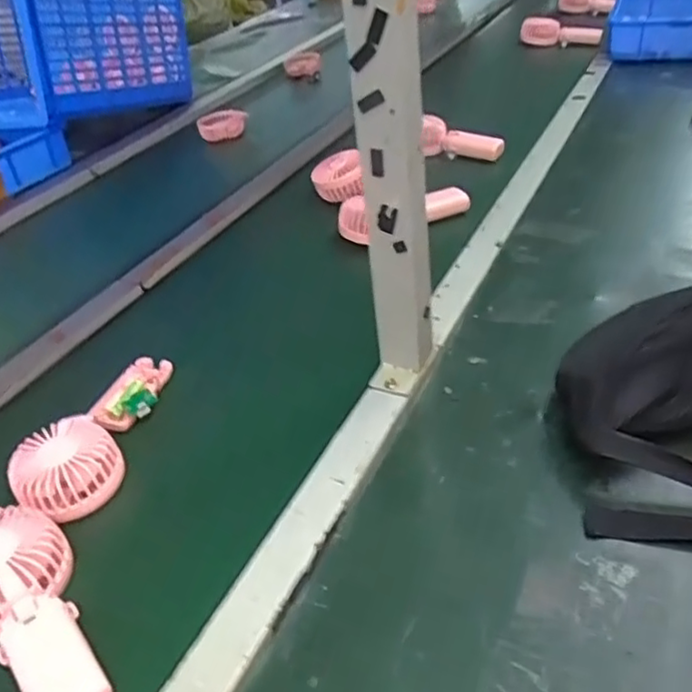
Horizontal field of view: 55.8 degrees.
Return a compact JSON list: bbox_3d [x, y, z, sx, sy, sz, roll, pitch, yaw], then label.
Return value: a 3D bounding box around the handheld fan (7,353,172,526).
[{"bbox_3d":[-0.226,0.077,0.612,0.082,0.056,0.201,3,39,15],"label":"handheld fan"}]

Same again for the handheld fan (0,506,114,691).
[{"bbox_3d":[-0.220,0.181,0.456,0.084,0.037,0.176,-35,44,-30],"label":"handheld fan"}]

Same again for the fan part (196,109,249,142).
[{"bbox_3d":[-0.242,-0.433,1.283,0.098,0.042,0.073,-13,38,-5],"label":"fan part"}]

